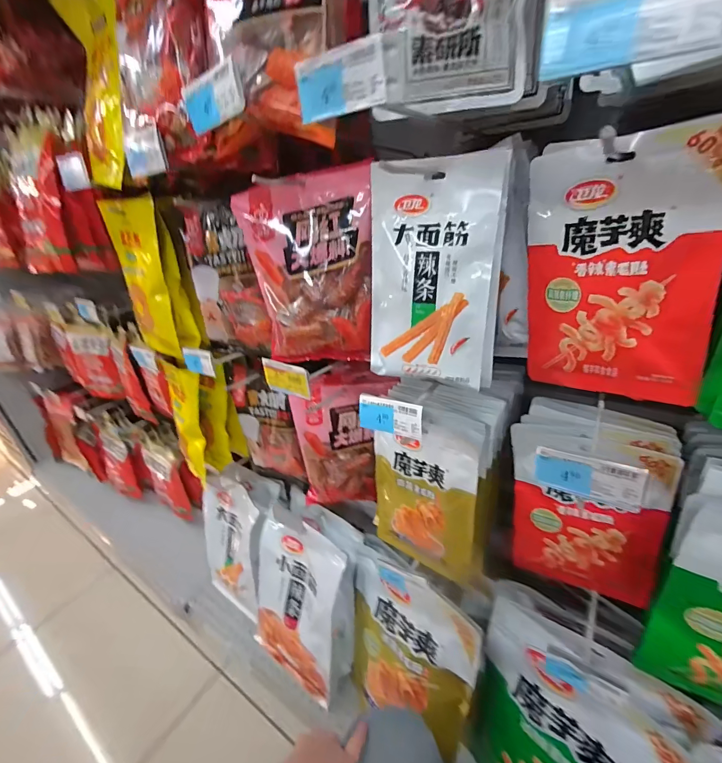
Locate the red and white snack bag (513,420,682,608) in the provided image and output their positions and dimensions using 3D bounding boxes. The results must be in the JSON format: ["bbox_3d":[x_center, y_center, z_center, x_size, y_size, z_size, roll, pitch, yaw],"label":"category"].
[{"bbox_3d":[0.287,0.177,0.491,0.176,0.234,0.036,15,36,34],"label":"red and white snack bag"}]

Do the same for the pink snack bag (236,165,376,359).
[{"bbox_3d":[-0.064,-0.136,0.495,0.168,0.233,0.043,1,30,15],"label":"pink snack bag"}]

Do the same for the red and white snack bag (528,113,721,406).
[{"bbox_3d":[0.258,-0.105,0.383,0.174,0.249,0.020,20,39,40],"label":"red and white snack bag"}]

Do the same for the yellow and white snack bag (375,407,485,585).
[{"bbox_3d":[0.091,0.165,0.550,0.162,0.262,0.025,16,26,37],"label":"yellow and white snack bag"}]

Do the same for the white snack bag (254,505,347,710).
[{"bbox_3d":[-0.136,0.468,0.778,0.222,0.351,0.037,17,13,36],"label":"white snack bag"}]

